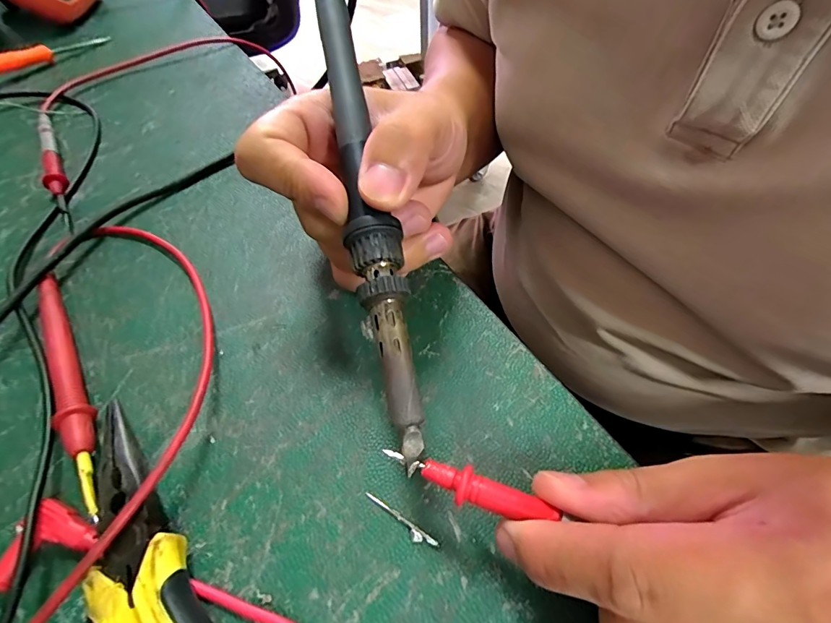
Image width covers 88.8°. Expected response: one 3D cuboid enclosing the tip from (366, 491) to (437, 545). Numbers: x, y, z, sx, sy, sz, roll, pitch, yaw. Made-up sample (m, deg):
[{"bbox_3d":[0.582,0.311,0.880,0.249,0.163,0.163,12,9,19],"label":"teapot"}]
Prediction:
[{"bbox_3d":[-0.006,0.079,0.160,0.033,0.004,0.005,29,65,20],"label":"tip"}]

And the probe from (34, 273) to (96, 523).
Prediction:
[{"bbox_3d":[-0.160,0.031,0.194,0.014,0.014,0.136,-31,61,-17],"label":"probe"}]

